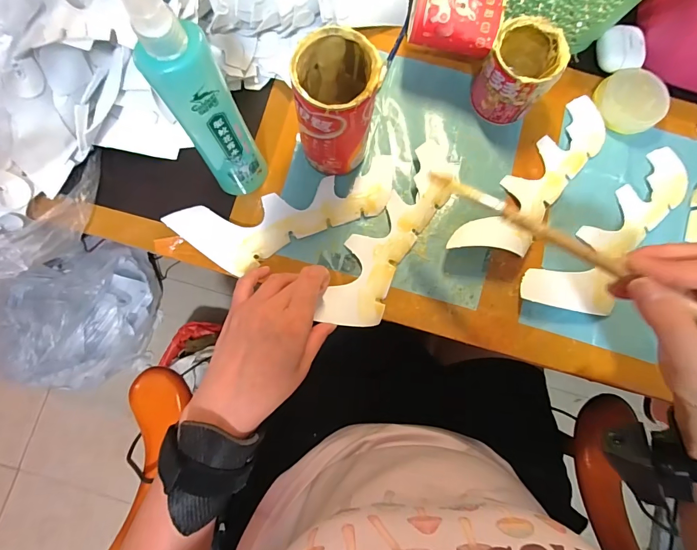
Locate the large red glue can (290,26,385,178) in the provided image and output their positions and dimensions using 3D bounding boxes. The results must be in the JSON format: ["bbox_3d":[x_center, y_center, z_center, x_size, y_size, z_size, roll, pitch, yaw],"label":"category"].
[{"bbox_3d":[-0.011,-0.141,0.327,0.061,0.114,0.066,0,82,-2],"label":"large red glue can"}]

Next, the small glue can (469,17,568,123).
[{"bbox_3d":[0.164,-0.199,0.371,0.064,0.067,0.065,0,82,-2],"label":"small glue can"}]

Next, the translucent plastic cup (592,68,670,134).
[{"bbox_3d":[0.302,-0.186,0.403,0.062,0.023,0.067,0,82,-2],"label":"translucent plastic cup"}]

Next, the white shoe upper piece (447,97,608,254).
[{"bbox_3d":[0.197,-0.094,0.391,0.061,0.013,0.219,41,82,4],"label":"white shoe upper piece"}]

